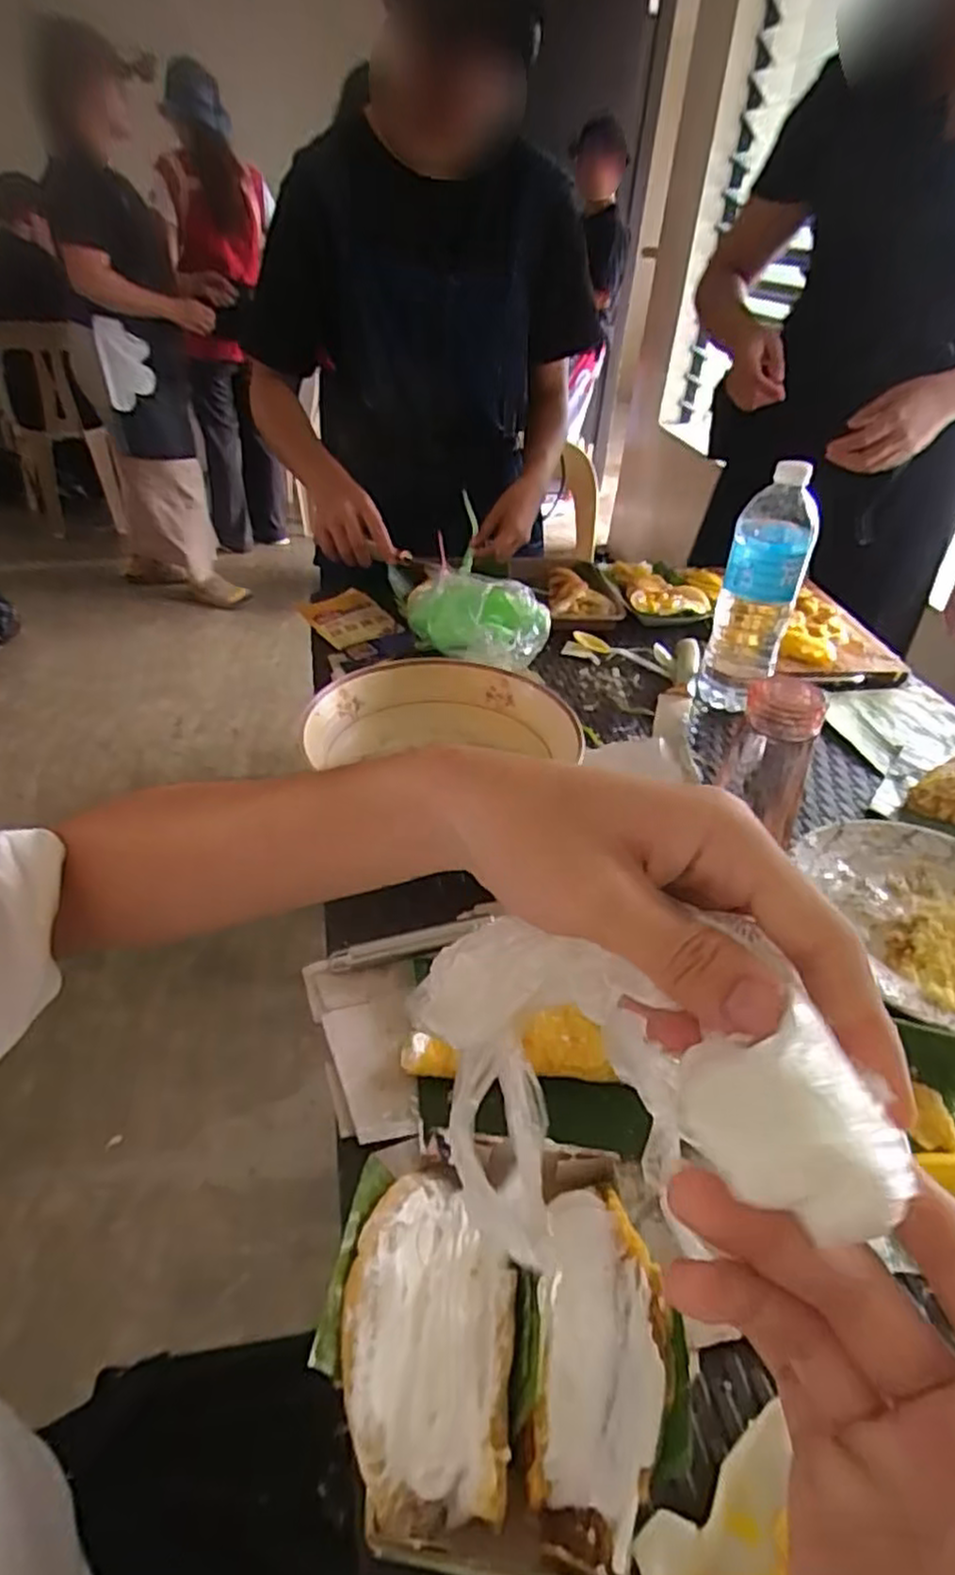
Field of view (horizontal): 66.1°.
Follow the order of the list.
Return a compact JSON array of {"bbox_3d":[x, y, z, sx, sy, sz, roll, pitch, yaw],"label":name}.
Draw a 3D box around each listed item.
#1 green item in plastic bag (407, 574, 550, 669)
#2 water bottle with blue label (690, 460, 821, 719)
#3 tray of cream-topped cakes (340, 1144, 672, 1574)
[{"bbox_3d":[-0.003,-0.184,0.828,0.157,0.089,0.087,11,39,9],"label":"green item in plastic bag"},{"bbox_3d":[0.301,-0.216,0.780,0.078,0.221,0.086,20,41,19],"label":"water bottle with blue label"},{"bbox_3d":[0.011,0.234,0.322,0.134,0.072,0.152,7,38,4],"label":"tray of cream-topped cakes"}]

